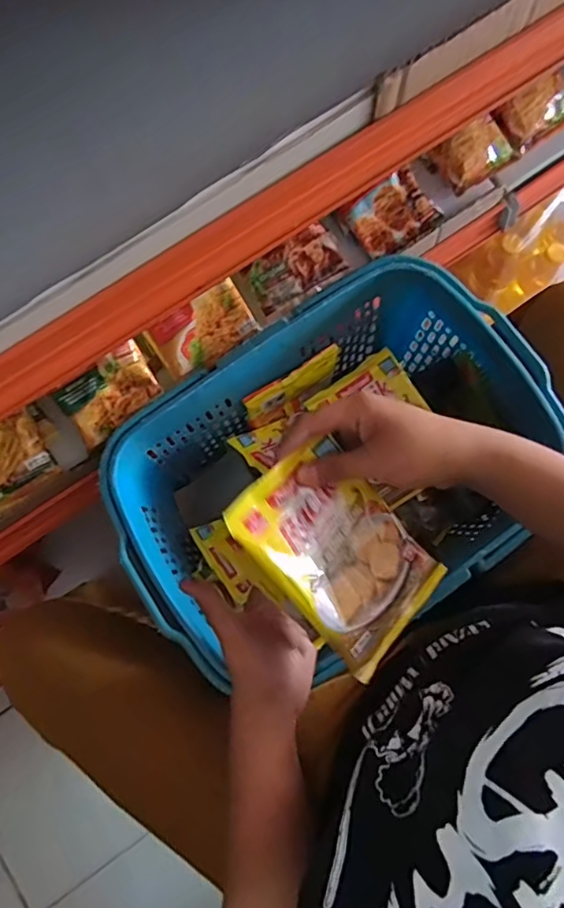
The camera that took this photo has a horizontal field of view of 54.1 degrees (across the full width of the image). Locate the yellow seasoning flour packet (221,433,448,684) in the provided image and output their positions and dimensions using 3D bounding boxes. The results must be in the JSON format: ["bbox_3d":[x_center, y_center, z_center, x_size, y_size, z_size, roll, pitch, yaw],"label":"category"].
[{"bbox_3d":[0.039,0.063,0.366,0.140,0.007,0.099,49,60,-6],"label":"yellow seasoning flour packet"}]

